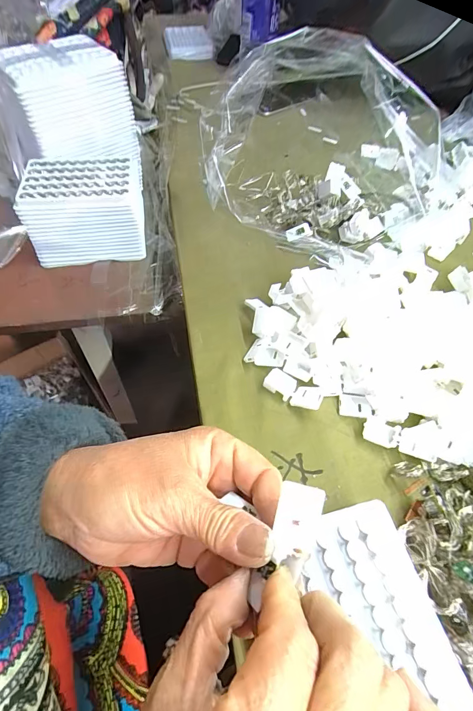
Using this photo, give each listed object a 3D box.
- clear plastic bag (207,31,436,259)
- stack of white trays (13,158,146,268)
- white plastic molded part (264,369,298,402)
[{"bbox_3d":[0.092,-0.228,0.397,0.226,0.166,0.125,37,62,21],"label":"clear plastic bag"},{"bbox_3d":[-0.180,-0.175,0.450,0.136,0.089,0.082,-6,57,-6],"label":"stack of white trays"},{"bbox_3d":[0.039,0.024,0.321,0.026,0.009,0.020,30,60,17],"label":"white plastic molded part"}]

